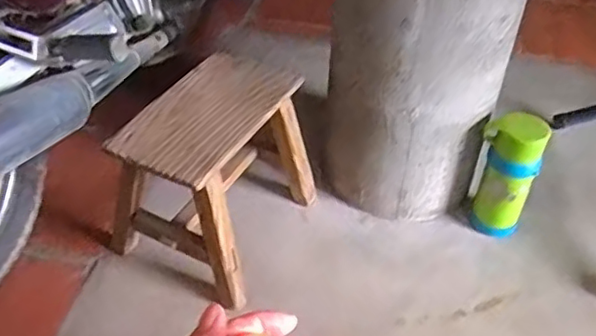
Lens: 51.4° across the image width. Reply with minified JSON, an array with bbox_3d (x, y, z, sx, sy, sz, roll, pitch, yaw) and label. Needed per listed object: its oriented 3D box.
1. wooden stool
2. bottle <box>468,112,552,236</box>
[{"bbox_3d":[-0.136,-0.003,1.023,0.213,0.235,0.296,21,45,21],"label":"wooden stool"},{"bbox_3d":[0.355,0.014,1.068,0.096,0.226,0.105,16,43,15],"label":"bottle"}]

